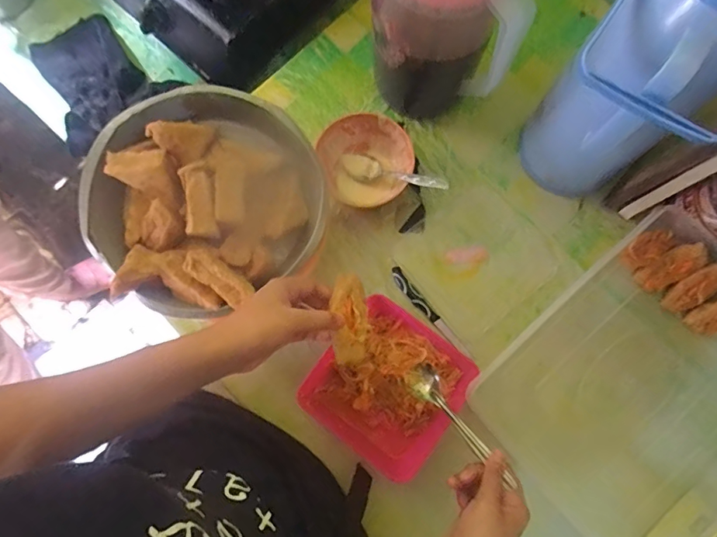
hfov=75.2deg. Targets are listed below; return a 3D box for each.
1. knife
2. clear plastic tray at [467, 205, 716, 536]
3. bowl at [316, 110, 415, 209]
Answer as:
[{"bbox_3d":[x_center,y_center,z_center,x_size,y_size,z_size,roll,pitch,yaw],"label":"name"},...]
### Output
[{"bbox_3d":[0.093,0.060,0.607,0.018,0.006,0.152,-38,81,-7],"label":"knife"},{"bbox_3d":[0.359,0.134,0.557,0.367,0.056,0.303,-39,81,-7],"label":"clear plastic tray"},{"bbox_3d":[0.013,-0.143,0.622,0.113,0.055,0.109,0,79,1],"label":"bowl"}]

